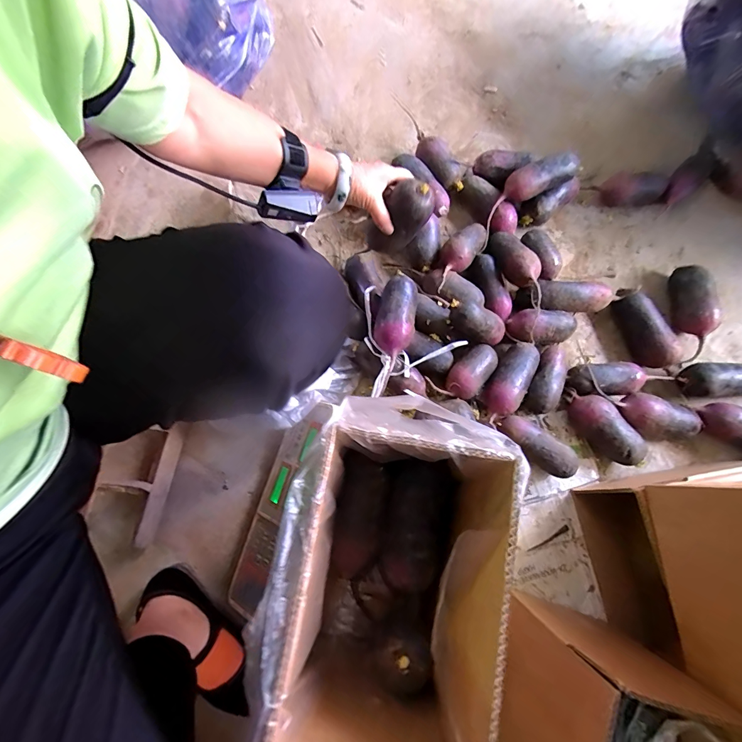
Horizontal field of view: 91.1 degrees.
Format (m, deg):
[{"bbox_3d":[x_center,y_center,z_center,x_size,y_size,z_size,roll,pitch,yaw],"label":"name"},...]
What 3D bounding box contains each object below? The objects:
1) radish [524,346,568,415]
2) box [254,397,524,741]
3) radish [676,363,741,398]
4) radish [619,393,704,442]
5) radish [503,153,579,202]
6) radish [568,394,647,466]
[{"bbox_3d":[0.299,0.010,0.615,0.052,0.044,0.135,26,77,5],"label":"radish"},{"bbox_3d":[0.009,0.196,0.359,0.161,0.248,0.296,11,76,1],"label":"box"},{"bbox_3d":[0.611,0.017,0.627,0.167,0.052,0.065,-5,76,-3],"label":"radish"},{"bbox_3d":[0.474,0.083,0.614,0.131,0.065,0.072,12,76,2],"label":"radish"},{"bbox_3d":[0.315,-0.359,0.676,0.136,0.054,0.054,-22,77,6],"label":"radish"},{"bbox_3d":[0.385,0.093,0.596,0.131,0.051,0.060,44,79,9],"label":"radish"}]

